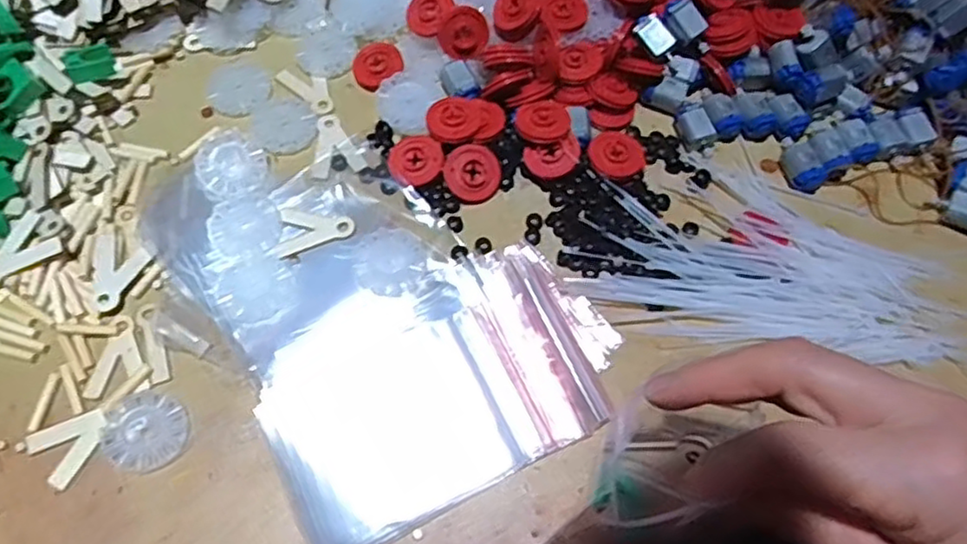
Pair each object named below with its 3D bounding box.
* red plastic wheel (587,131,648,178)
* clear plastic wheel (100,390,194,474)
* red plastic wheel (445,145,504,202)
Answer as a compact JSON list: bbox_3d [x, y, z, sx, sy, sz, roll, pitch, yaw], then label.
[{"bbox_3d":[0.079,-0.068,0.401,0.033,0.010,0.030,1,65,-2],"label":"red plastic wheel"},{"bbox_3d":[-0.167,0.078,0.333,0.038,0.006,0.040,1,65,-2],"label":"clear plastic wheel"},{"bbox_3d":[-0.006,-0.057,0.392,0.032,0.004,0.033,0,91,-5],"label":"red plastic wheel"}]

